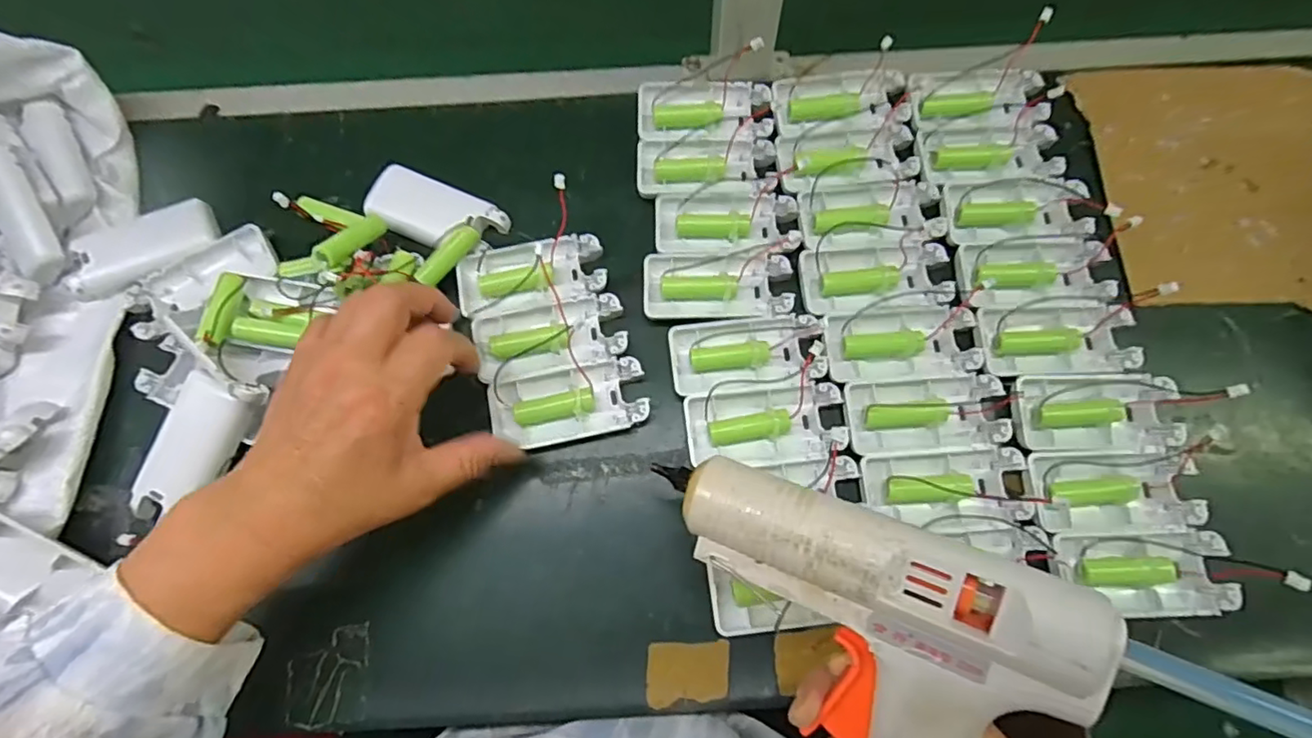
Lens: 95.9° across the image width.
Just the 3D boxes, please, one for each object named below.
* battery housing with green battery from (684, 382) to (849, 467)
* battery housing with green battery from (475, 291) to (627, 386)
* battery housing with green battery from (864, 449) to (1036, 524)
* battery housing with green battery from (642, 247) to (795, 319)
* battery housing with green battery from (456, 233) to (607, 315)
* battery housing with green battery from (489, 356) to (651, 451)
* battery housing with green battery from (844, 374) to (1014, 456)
[{"bbox_3d":[0.067,0.035,0.360,0.094,0.016,0.046,-7,74,0],"label":"battery housing with green battery"},{"bbox_3d":[-0.067,-0.020,0.379,0.092,0.020,0.041,-13,74,-2],"label":"battery housing with green battery"},{"bbox_3d":[0.169,0.069,0.346,0.091,0.023,0.039,-4,74,1],"label":"battery housing with green battery"},{"bbox_3d":[0.040,-0.054,0.385,0.093,0.017,0.045,-2,74,1],"label":"battery housing with green battery"},{"bbox_3d":[-0.083,-0.064,0.390,0.095,0.015,0.045,-13,74,-2],"label":"battery housing with green battery"},{"bbox_3d":[-0.053,0.023,0.366,0.094,0.013,0.044,-12,74,-1],"label":"battery housing with green battery"},{"bbox_3d":[0.161,0.028,0.356,0.090,0.023,0.045,-4,74,1],"label":"battery housing with green battery"}]

